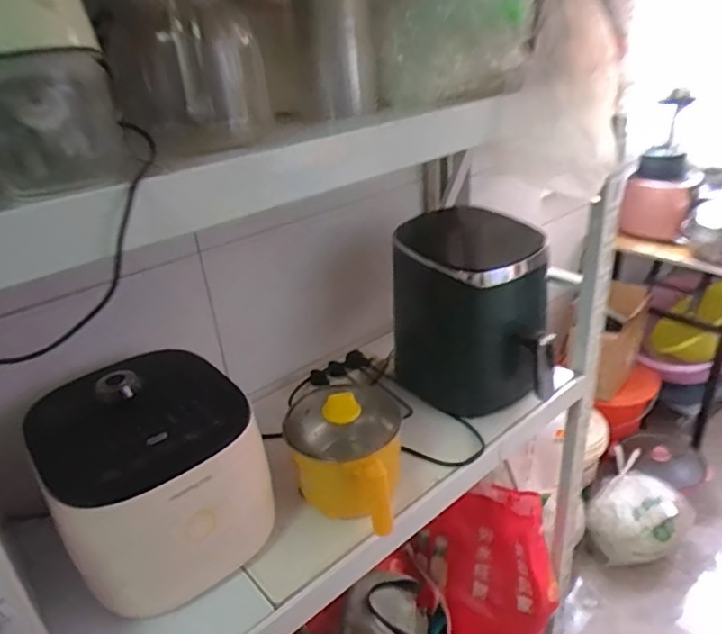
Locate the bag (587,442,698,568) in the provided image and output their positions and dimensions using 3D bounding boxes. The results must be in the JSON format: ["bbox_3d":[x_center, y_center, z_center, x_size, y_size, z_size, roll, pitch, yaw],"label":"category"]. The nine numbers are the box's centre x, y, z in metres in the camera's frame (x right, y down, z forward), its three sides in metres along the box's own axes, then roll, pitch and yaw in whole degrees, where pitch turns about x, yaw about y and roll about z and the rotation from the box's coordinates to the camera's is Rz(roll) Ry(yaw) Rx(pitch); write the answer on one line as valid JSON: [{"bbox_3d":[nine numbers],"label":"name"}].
[{"bbox_3d":[0.793,0.559,1.624,0.263,0.194,0.228,-26,35,-36],"label":"bag"}]

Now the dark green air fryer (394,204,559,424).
[{"bbox_3d":[0.202,-0.031,1.079,0.268,0.278,0.328,-1,28,5],"label":"dark green air fryer"}]

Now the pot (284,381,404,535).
[{"bbox_3d":[-0.023,0.201,0.821,0.159,0.177,0.180,-6,28,-4],"label":"pot"}]

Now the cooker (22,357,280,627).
[{"bbox_3d":[-0.283,0.211,0.754,0.234,0.201,0.286,-25,34,-34],"label":"cooker"}]

